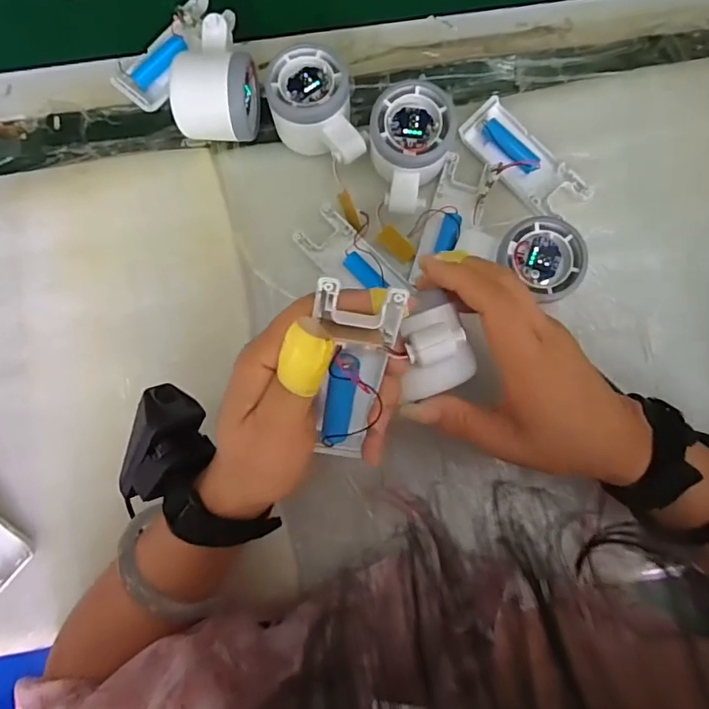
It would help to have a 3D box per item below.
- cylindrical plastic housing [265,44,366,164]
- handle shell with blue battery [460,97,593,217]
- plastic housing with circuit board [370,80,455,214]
[{"bbox_3d":[-0.030,-0.176,0.380,0.057,0.043,0.081,-17,84,-1],"label":"cylindrical plastic housing"},{"bbox_3d":[0.127,-0.147,0.389,0.046,0.015,0.100,-41,85,-3],"label":"handle shell with blue battery"},{"bbox_3d":[0.037,-0.145,0.371,0.056,0.046,0.079,21,85,3],"label":"plastic housing with circuit board"}]

